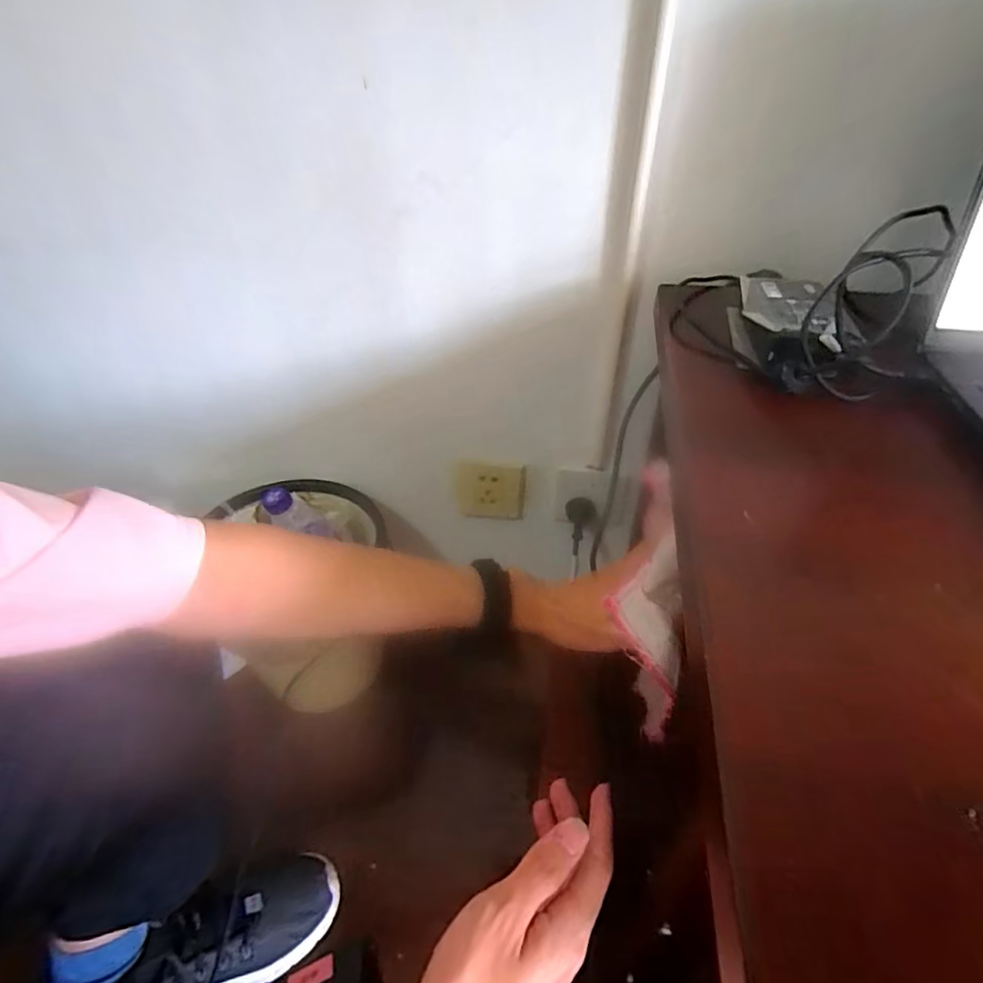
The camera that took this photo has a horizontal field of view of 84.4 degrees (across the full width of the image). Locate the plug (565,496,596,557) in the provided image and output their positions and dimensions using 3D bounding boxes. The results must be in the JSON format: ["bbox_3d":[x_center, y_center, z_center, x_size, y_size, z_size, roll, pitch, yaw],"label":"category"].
[{"bbox_3d":[0.112,0.049,0.691,0.038,0.036,0.072,5,58,9],"label":"plug"}]

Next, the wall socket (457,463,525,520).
[{"bbox_3d":[-0.001,0.002,0.715,0.086,0.087,0.008,5,39,7],"label":"wall socket"}]

